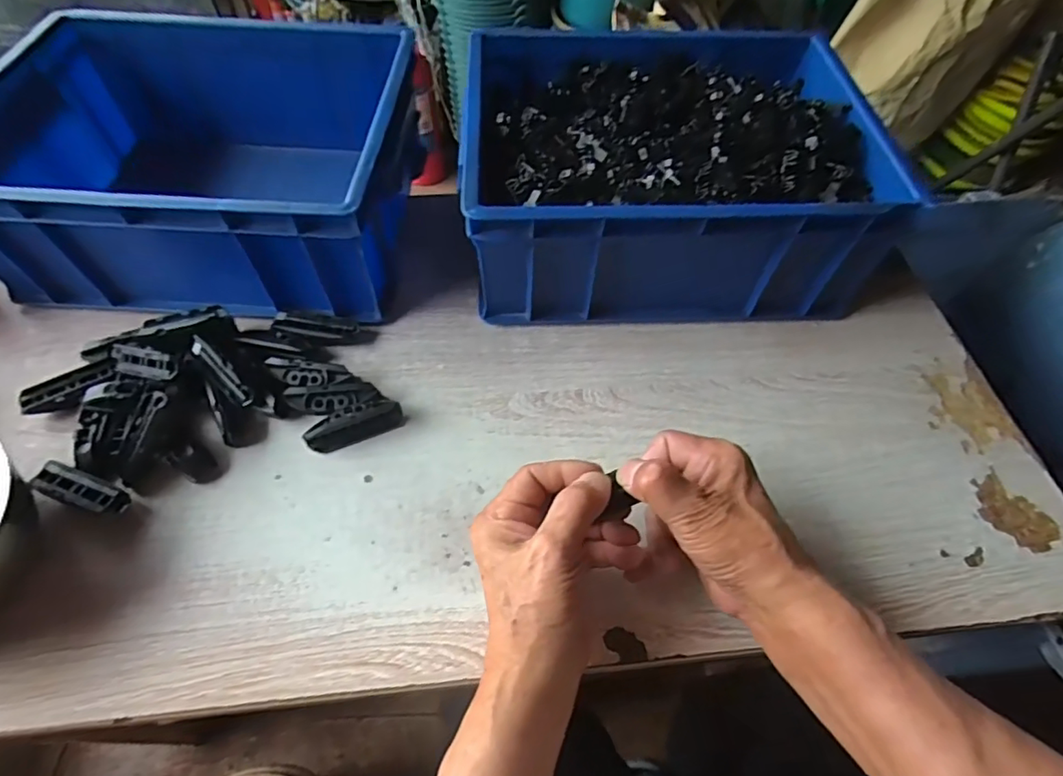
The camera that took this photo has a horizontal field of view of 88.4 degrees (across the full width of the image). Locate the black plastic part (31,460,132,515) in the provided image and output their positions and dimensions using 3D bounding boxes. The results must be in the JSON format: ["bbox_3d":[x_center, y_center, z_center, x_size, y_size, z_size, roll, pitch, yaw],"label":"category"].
[{"bbox_3d":[-0.312,0.071,0.381,0.069,0.018,0.021,18,58,9],"label":"black plastic part"}]

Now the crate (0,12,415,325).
[{"bbox_3d":[-0.280,-0.206,0.499,0.339,0.130,0.279,5,57,1],"label":"crate"}]

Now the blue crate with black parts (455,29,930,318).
[{"bbox_3d":[0.116,-0.193,0.504,0.332,0.134,0.255,0,57,-2],"label":"blue crate with black parts"}]

